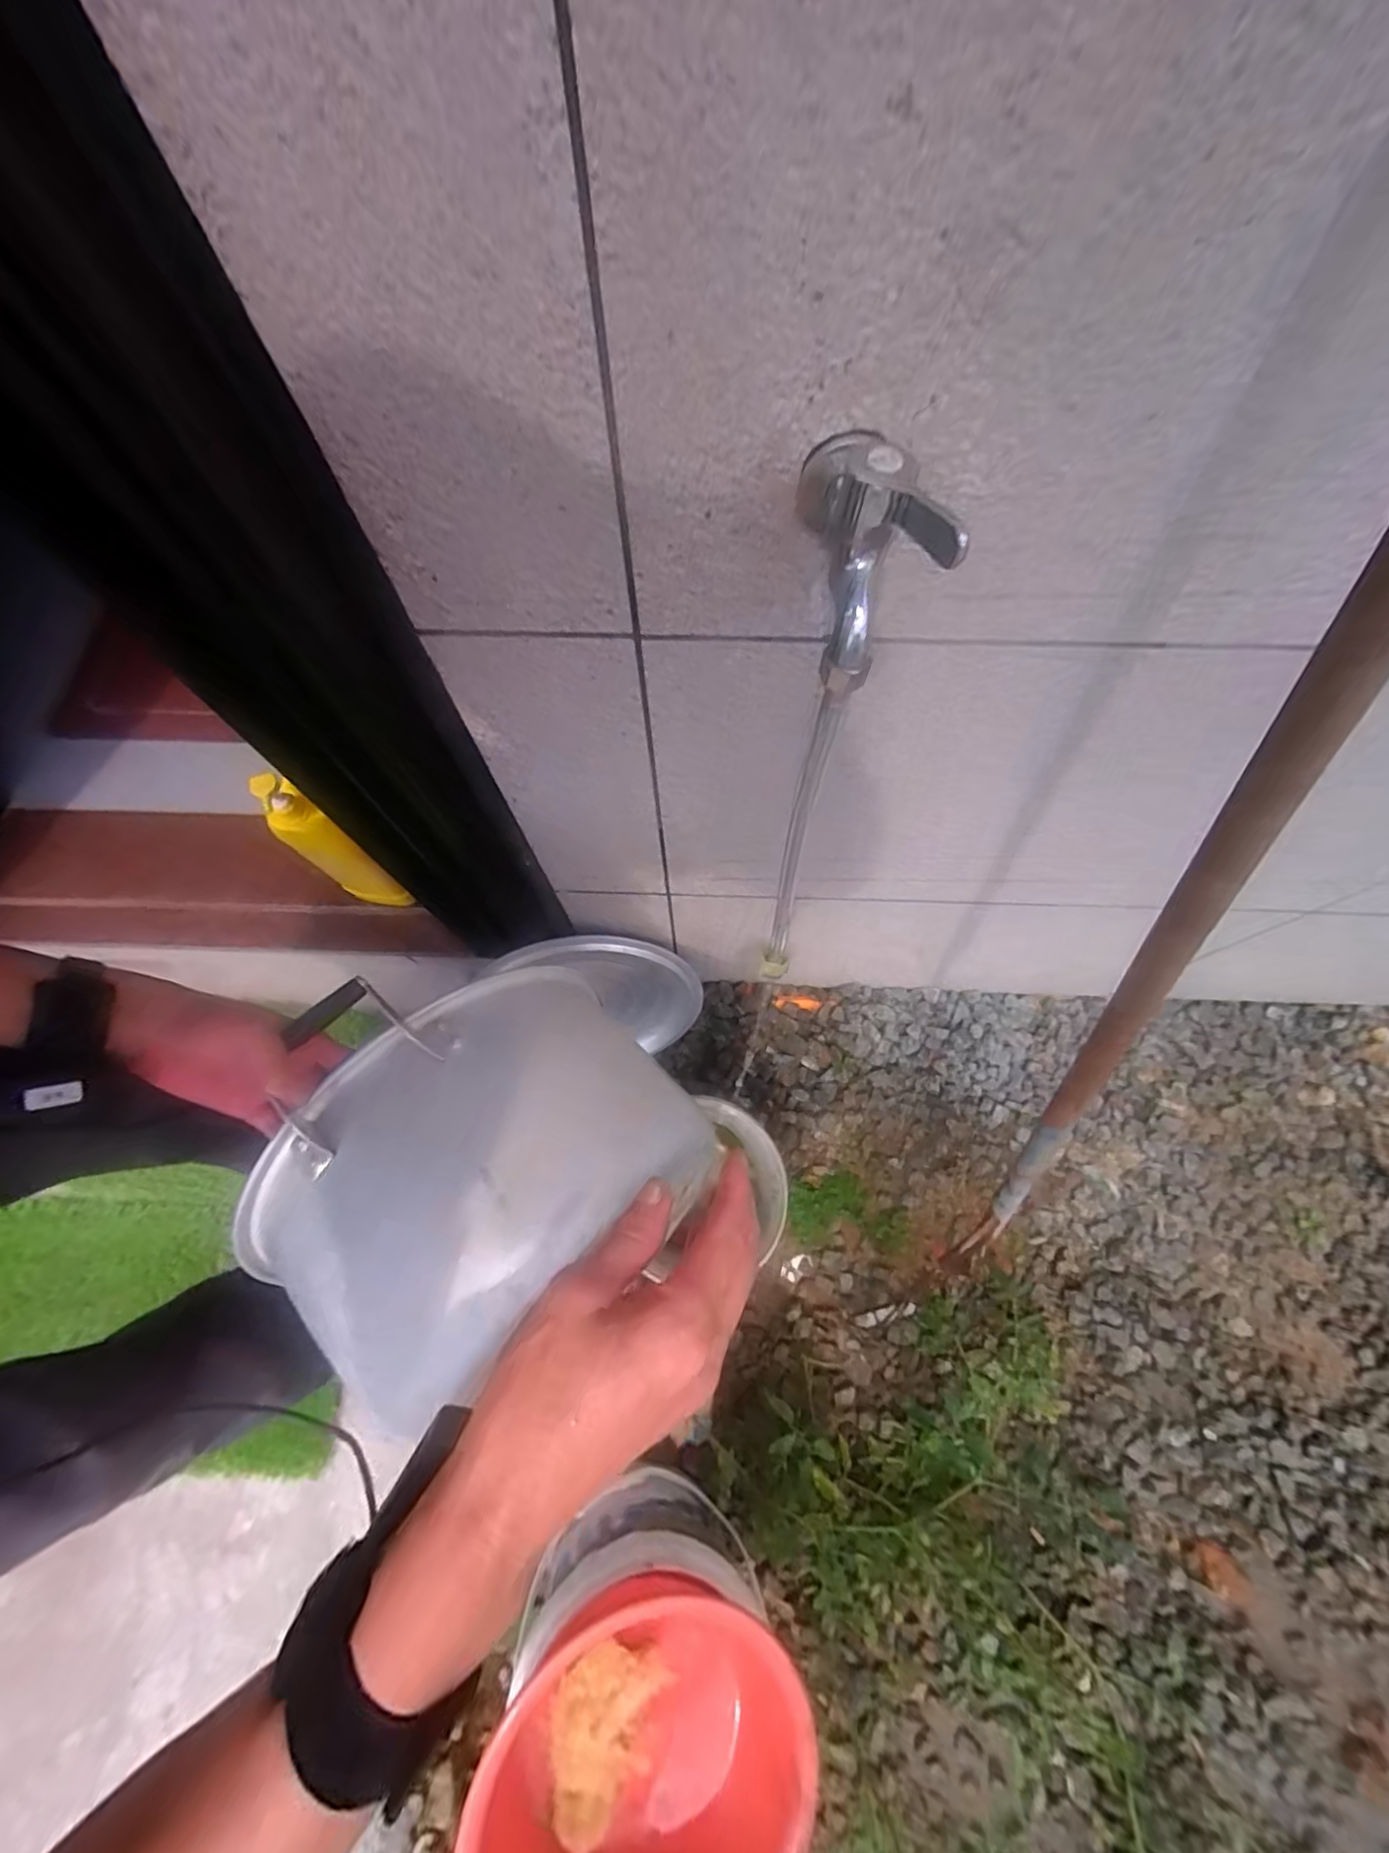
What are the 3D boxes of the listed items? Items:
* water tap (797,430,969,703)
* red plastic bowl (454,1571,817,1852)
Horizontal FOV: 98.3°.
[{"bbox_3d":[0.075,-0.173,0.271,0.038,0.081,0.117,-3,69,-1],"label":"water tap"},{"bbox_3d":[-0.044,0.838,0.600,0.330,0.126,0.255,-26,71,-9],"label":"red plastic bowl"}]

